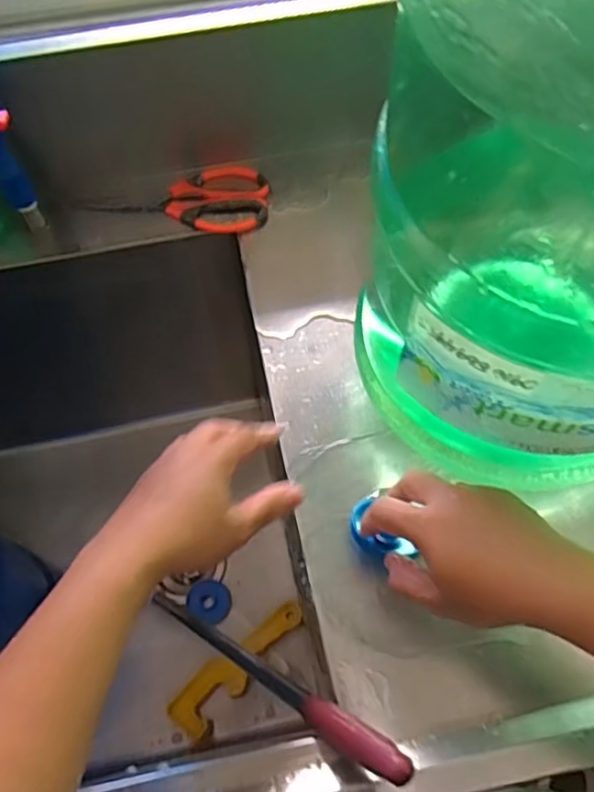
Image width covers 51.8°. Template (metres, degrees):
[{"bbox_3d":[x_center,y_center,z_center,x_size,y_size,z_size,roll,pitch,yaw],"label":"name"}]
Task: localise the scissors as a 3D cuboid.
[{"bbox_3d":[-0.124,-0.206,0.634,0.189,0.018,0.077,6,64,4],"label":"scissors"}]

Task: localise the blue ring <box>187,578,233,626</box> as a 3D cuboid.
[{"bbox_3d":[-0.119,0.276,0.822,0.059,0.013,0.054,0,63,1],"label":"blue ring"}]

